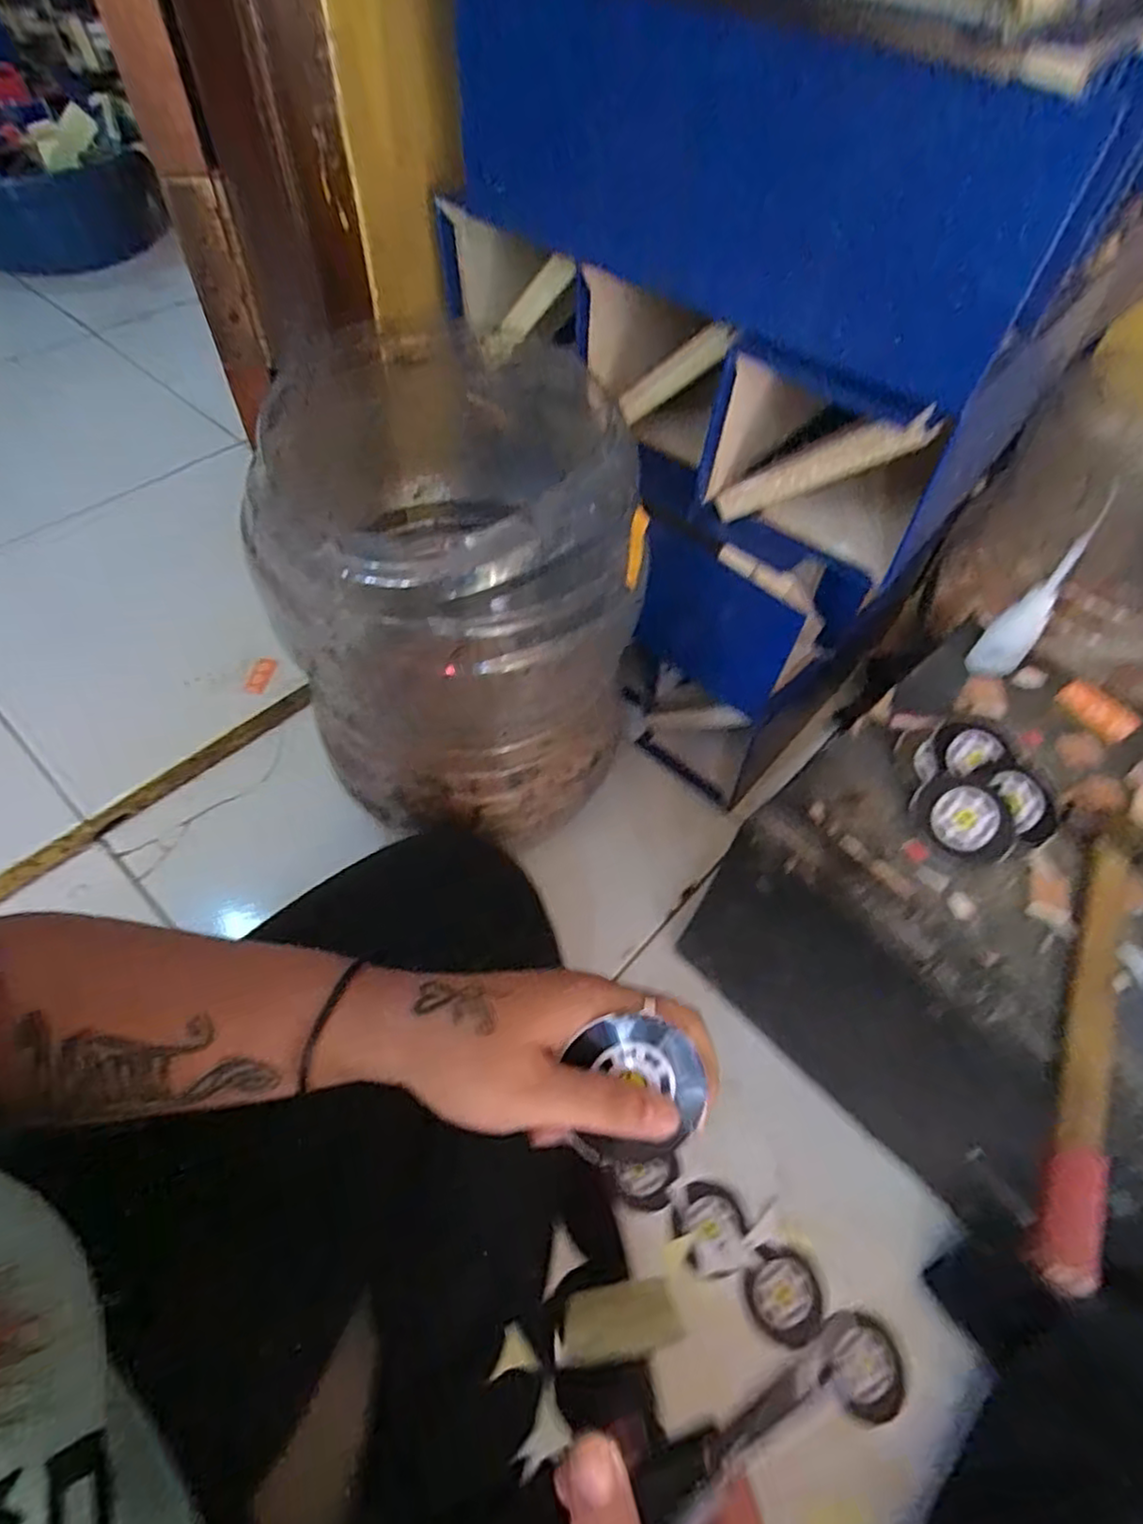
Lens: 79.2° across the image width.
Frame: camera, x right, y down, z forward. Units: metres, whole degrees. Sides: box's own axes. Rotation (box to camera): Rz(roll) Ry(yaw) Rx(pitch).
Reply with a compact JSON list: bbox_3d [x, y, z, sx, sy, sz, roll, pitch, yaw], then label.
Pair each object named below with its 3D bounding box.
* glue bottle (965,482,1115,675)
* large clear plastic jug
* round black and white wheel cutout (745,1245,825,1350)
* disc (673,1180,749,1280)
[{"bbox_3d":[0.287,-0.099,0.423,0.026,0.122,0.025,-29,61,-21],"label":"glue bottle"},{"bbox_3d":[-0.075,-0.120,0.479,0.204,0.247,0.245,-4,56,-5],"label":"large clear plastic jug"},{"bbox_3d":[0.135,0.336,0.435,0.047,0.004,0.049,1,55,-2],"label":"round black and white wheel cutout"},{"bbox_3d":[0.092,0.306,0.454,0.045,0.004,0.052,-14,57,-12],"label":"disc"}]

